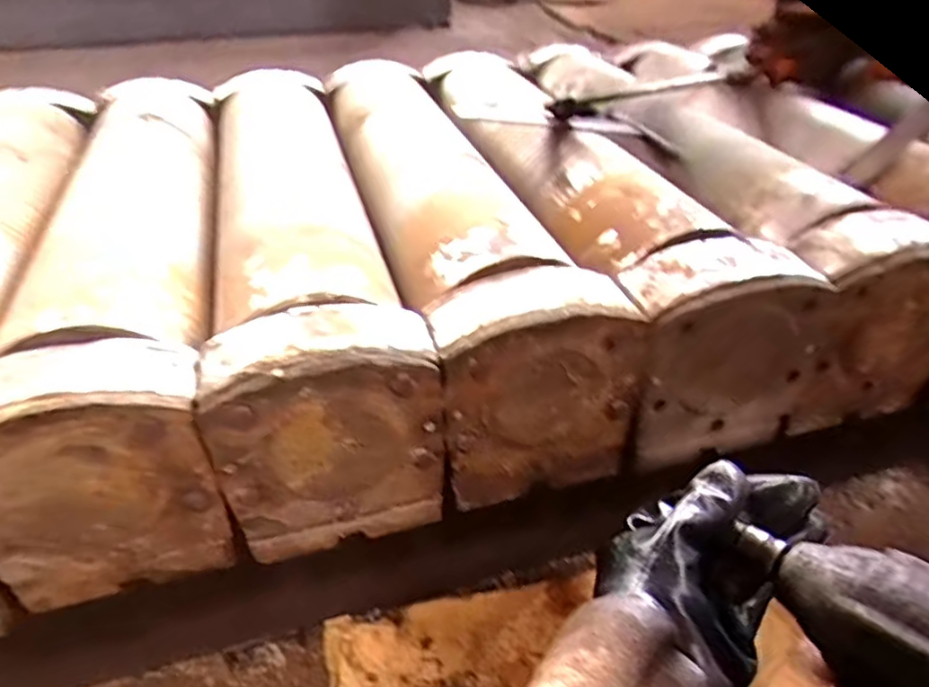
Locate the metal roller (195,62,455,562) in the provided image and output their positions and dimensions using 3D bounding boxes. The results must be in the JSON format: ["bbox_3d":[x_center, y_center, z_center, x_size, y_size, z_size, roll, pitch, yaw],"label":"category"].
[{"bbox_3d":[-0.186,-0.113,0.710,0.161,0.175,0.672,-10,39,-13],"label":"metal roller"}]

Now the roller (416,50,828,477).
[{"bbox_3d":[0.138,-0.161,0.768,0.172,0.178,0.610,-11,39,-14],"label":"roller"}]

